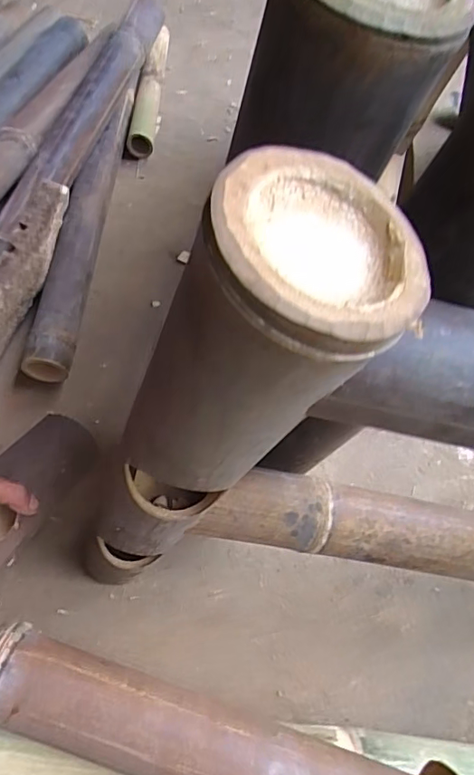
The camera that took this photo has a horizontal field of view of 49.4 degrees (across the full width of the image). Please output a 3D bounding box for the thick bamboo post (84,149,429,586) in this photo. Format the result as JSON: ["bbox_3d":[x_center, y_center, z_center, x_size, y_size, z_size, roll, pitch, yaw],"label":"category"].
[{"bbox_3d":[-0.021,0.021,0.249,0.066,0.256,0.065,-8,61,-32],"label":"thick bamboo post"}]

